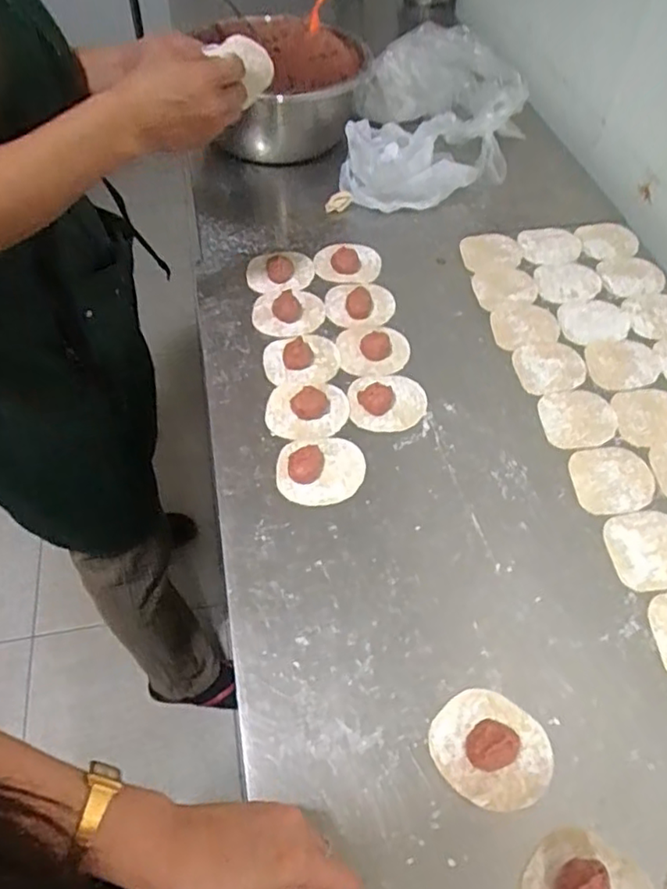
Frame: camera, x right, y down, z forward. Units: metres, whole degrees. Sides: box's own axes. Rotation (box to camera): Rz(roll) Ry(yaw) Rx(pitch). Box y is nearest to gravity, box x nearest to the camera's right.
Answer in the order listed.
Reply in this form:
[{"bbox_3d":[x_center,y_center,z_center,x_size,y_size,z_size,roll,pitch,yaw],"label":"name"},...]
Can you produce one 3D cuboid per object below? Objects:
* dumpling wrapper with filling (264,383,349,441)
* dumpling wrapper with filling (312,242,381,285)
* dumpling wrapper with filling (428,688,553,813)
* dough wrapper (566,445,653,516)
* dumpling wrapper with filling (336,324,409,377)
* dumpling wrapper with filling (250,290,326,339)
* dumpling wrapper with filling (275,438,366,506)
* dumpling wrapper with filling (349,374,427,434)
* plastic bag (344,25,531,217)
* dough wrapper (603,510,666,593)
[{"bbox_3d":[-0.028,-0.040,0.649,0.082,0.024,0.078,1,54,-1],"label":"dumpling wrapper with filling"},{"bbox_3d":[0.018,-0.229,0.786,0.081,0.021,0.067,1,54,-1],"label":"dumpling wrapper with filling"},{"bbox_3d":[0.117,0.219,0.455,0.078,0.023,0.082,1,54,-1],"label":"dumpling wrapper with filling"},{"bbox_3d":[0.273,0.033,0.611,0.084,0.004,0.075,-7,54,-6],"label":"dough wrapper"},{"bbox_3d":[0.045,-0.108,0.706,0.079,0.011,0.077,1,54,-1],"label":"dumpling wrapper with filling"},{"bbox_3d":[-0.052,-0.157,0.733,0.084,0.016,0.074,-7,54,-7],"label":"dumpling wrapper with filling"},{"bbox_3d":[-0.012,0.019,0.603,0.084,0.024,0.073,1,54,-1],"label":"dumpling wrapper with filling"},{"bbox_3d":[0.057,-0.049,0.660,0.081,0.016,0.073,5,54,2],"label":"dumpling wrapper with filling"},{"bbox_3d":[0.151,-0.468,0.914,0.251,0.117,0.326,7,54,3],"label":"plastic bag"},{"bbox_3d":[0.288,0.094,0.565,0.080,0.004,0.075,1,54,-1],"label":"dough wrapper"}]

